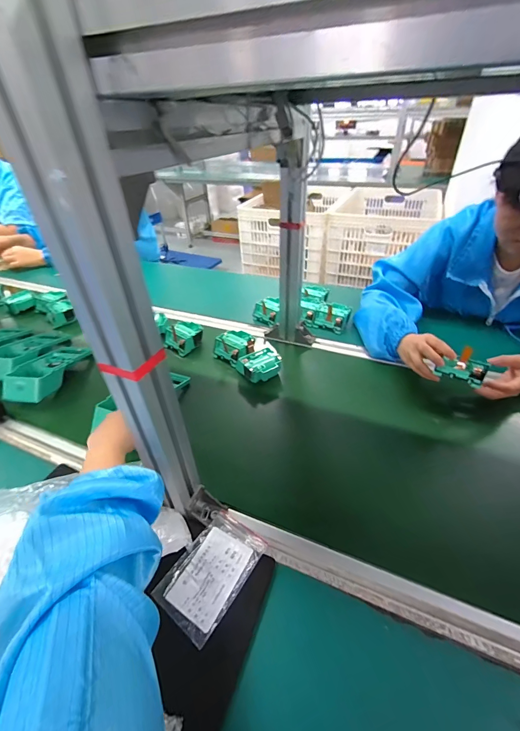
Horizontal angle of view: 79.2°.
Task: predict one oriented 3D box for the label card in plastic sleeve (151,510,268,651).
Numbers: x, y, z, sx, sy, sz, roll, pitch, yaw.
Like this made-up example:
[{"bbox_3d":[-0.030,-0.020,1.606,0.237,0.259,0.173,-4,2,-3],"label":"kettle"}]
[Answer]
[{"bbox_3d":[-0.054,0.237,0.369,0.079,0.008,0.119,24,45,31],"label":"label card in plastic sleeve"}]

